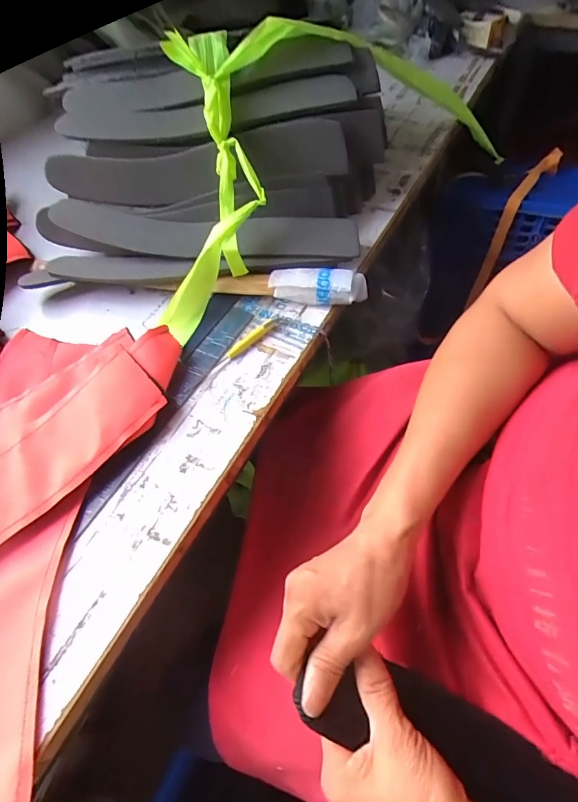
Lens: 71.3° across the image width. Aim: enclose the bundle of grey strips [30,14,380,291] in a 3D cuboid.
[{"bbox_3d":[-0.106,-0.343,0.565,0.453,0.099,0.353,0,84,6],"label":"bundle of grey strips"}]

